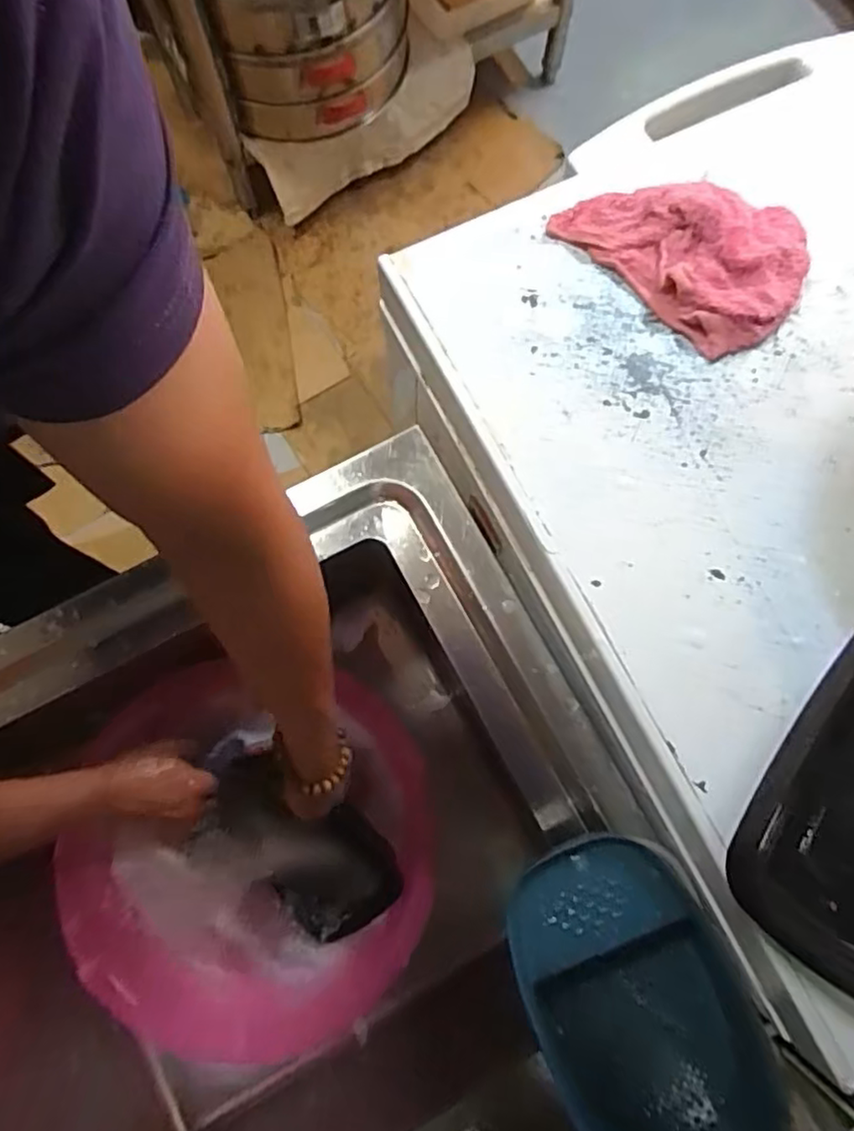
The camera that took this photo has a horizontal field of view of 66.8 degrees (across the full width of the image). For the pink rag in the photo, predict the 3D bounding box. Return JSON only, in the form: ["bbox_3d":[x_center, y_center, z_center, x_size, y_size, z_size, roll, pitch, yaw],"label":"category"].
[{"bbox_3d":[0.207,-0.252,0.504,0.177,0.032,0.121,44,78,10],"label":"pink rag"}]

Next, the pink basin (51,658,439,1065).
[{"bbox_3d":[-0.178,0.278,0.654,0.364,0.112,0.333,1,78,0],"label":"pink basin"}]

